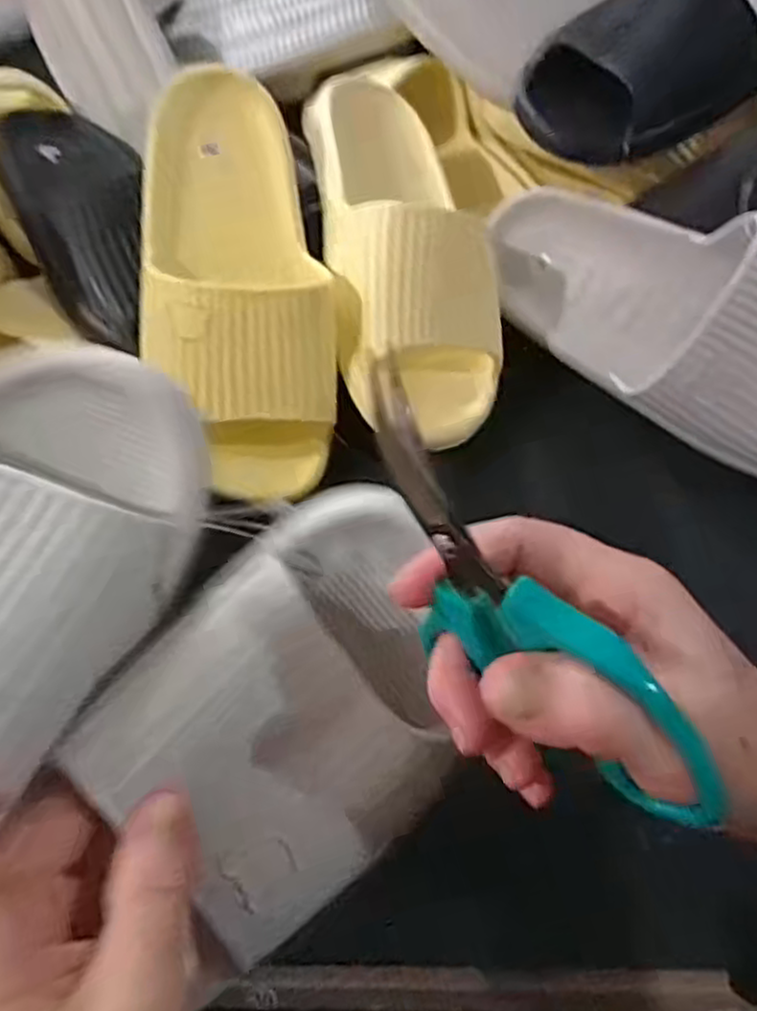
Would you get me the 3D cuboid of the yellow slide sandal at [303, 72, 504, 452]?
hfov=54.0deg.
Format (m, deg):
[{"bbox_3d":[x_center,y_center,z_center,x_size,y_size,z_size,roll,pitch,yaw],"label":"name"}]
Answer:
[{"bbox_3d":[0.023,-0.157,0.427,0.099,0.060,0.246,-1,73,-26],"label":"yellow slide sandal"}]

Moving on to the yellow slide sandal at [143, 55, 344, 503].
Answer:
[{"bbox_3d":[-0.082,-0.124,0.407,0.102,0.056,0.242,-11,84,-3],"label":"yellow slide sandal"}]

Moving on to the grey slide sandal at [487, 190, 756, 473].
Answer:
[{"bbox_3d":[0.175,-0.099,0.412,0.273,0.075,0.109,34,104,23],"label":"grey slide sandal"}]

